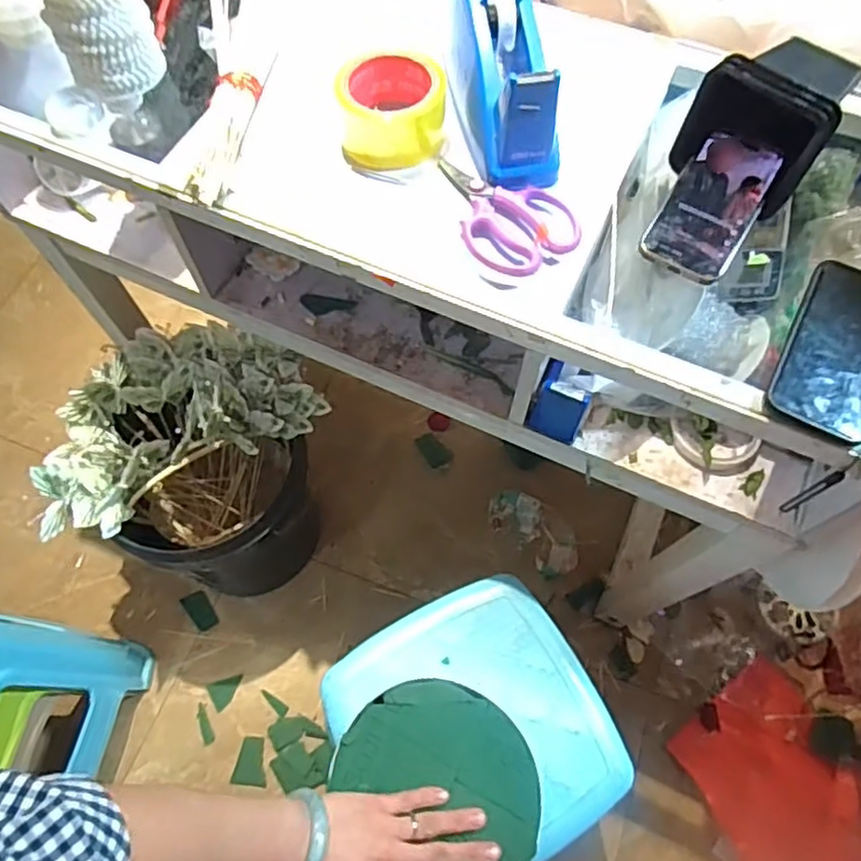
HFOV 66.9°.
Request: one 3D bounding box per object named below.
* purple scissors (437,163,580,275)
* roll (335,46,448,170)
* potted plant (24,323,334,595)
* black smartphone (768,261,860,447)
[{"bbox_3d":[0.057,-0.194,0.575,0.093,0.016,0.148,-42,71,-15],"label":"purple scissors"},{"bbox_3d":[-0.035,-0.303,0.606,0.094,0.061,0.094,-1,66,2],"label":"roll"},{"bbox_3d":[-0.345,0.086,1.066,0.322,0.441,0.330,21,68,11],"label":"potted plant"},{"bbox_3d":[0.324,-0.067,0.512,0.075,0.015,0.159,25,69,13],"label":"black smartphone"}]

